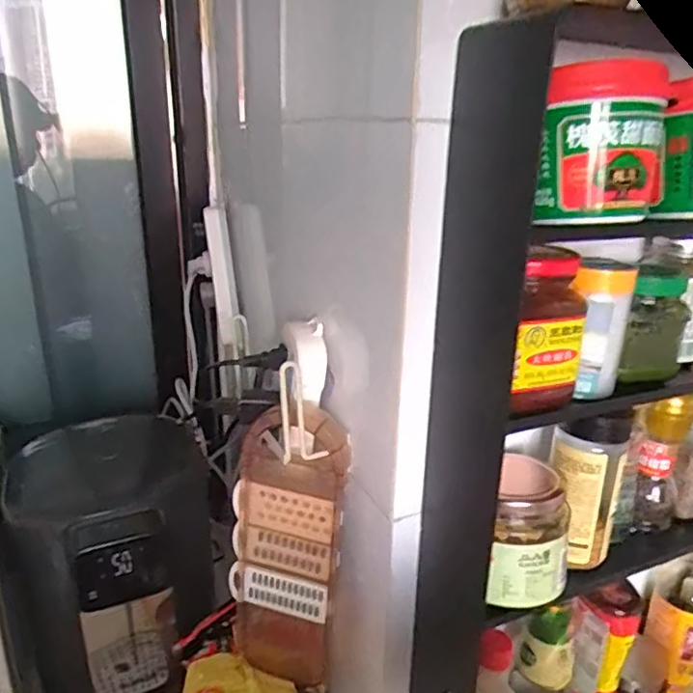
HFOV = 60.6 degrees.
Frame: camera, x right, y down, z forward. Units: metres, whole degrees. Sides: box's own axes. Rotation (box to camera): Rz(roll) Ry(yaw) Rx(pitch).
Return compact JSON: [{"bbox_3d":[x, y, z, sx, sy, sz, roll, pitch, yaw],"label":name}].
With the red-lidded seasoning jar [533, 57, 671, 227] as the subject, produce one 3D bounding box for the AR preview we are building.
[{"bbox_3d":[0.146,-0.115,0.337,0.063,0.085,0.064,7,21,23],"label":"red-lidded seasoning jar"}]

